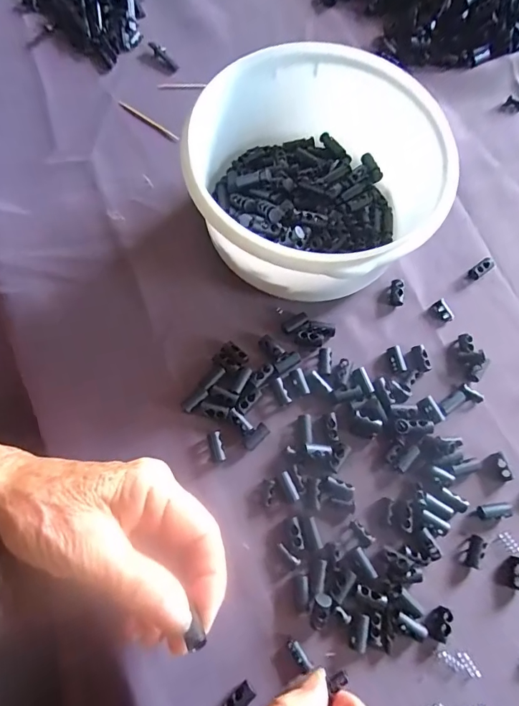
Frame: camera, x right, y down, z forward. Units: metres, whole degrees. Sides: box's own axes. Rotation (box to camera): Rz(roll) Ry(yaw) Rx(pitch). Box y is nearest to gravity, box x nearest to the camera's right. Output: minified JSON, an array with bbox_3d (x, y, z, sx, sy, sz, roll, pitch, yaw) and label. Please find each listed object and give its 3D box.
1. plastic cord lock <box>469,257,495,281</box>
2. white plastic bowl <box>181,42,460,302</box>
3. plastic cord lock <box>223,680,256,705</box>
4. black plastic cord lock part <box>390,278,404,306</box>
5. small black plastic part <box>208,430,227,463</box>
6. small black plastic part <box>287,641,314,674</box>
[{"bbox_3d":[0.165,-0.063,0.311,0.023,0.006,0.009,-35,76,-12],"label":"plastic cord lock"},{"bbox_3d":[0.034,-0.109,0.282,0.151,0.077,0.155,0,72,-1],"label":"white plastic bowl"},{"bbox_3d":[-0.011,0.184,0.224,0.018,0.004,0.009,-43,78,-14],"label":"plastic cord lock"},{"bbox_3d":[0.098,-0.042,0.301,0.009,0.006,0.020,10,72,2],"label":"black plastic cord lock part"},{"bbox_3d":[-0.027,0.058,0.264,0.009,0.007,0.019,-16,73,-7],"label":"small black plastic part"},{"bbox_3d":[0.022,0.165,0.232,0.006,0.004,0.016,-33,76,-11],"label":"small black plastic part"}]

